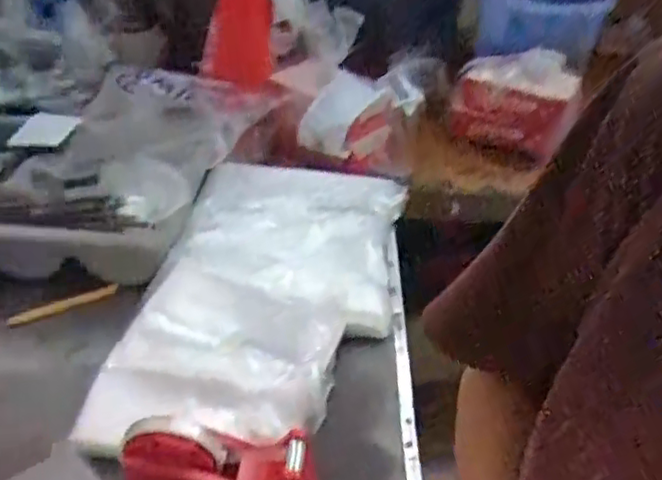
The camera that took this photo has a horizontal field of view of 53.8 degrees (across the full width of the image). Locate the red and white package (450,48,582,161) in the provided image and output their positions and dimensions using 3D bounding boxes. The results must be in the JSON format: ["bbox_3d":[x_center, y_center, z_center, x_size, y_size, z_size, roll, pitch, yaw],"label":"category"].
[{"bbox_3d":[0.304,-0.226,1.100,0.202,0.165,0.083,9,36,9],"label":"red and white package"}]

